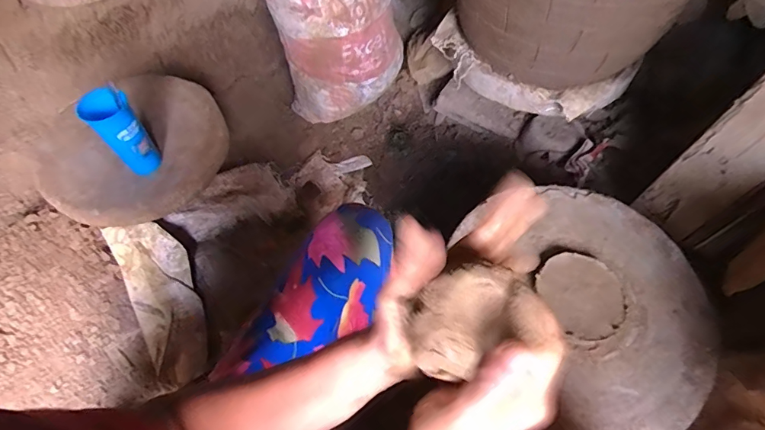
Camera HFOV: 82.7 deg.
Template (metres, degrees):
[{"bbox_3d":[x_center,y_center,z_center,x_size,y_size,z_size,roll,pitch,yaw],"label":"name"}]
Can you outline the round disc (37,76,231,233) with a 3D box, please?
[{"bbox_3d":[-0.504,-0.148,0.888,0.360,0.057,0.344,-38,72,-19],"label":"round disc"}]

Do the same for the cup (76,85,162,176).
[{"bbox_3d":[-0.458,-0.141,0.774,0.075,0.160,0.058,-39,68,-22],"label":"cup"}]

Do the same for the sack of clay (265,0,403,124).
[{"bbox_3d":[-0.128,-0.482,1.083,0.309,0.407,0.297,-20,62,-13],"label":"sack of clay"}]

